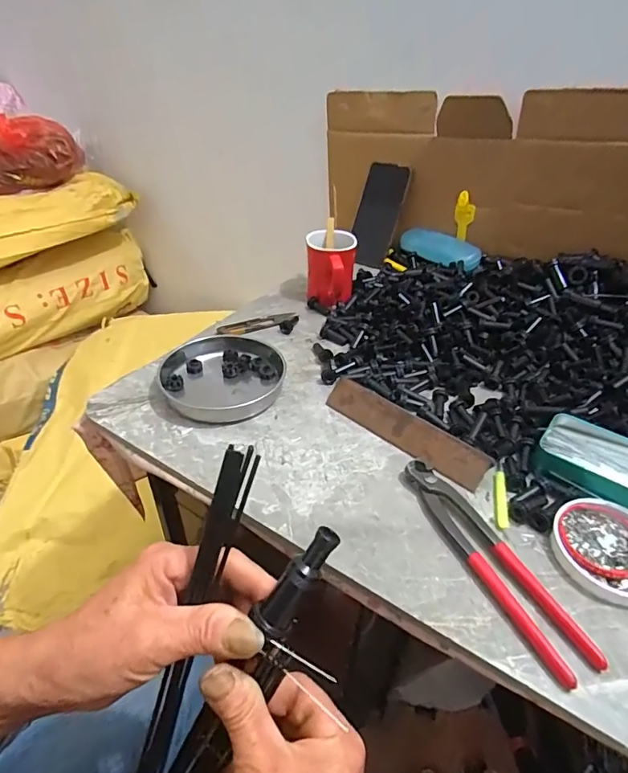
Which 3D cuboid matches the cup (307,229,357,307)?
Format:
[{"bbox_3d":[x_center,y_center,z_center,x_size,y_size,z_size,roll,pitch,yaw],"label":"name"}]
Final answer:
[{"bbox_3d":[0.025,-0.171,0.696,0.066,0.084,0.121,-1,38,-4],"label":"cup"}]

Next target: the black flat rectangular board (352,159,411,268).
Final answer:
[{"bbox_3d":[0.112,-0.306,0.849,0.072,0.177,0.015,26,39,12],"label":"black flat rectangular board"}]

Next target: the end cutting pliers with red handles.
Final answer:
[{"bbox_3d":[0.140,0.132,0.379,0.041,0.015,0.194,-14,40,-19],"label":"end cutting pliers with red handles"}]

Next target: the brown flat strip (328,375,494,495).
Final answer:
[{"bbox_3d":[0.090,0.043,0.484,0.179,0.039,0.005,31,4,31],"label":"brown flat strip"}]

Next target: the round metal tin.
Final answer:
[{"bbox_3d":[-0.104,-0.014,0.549,0.137,0.022,0.137,1,38,-1],"label":"round metal tin"}]

